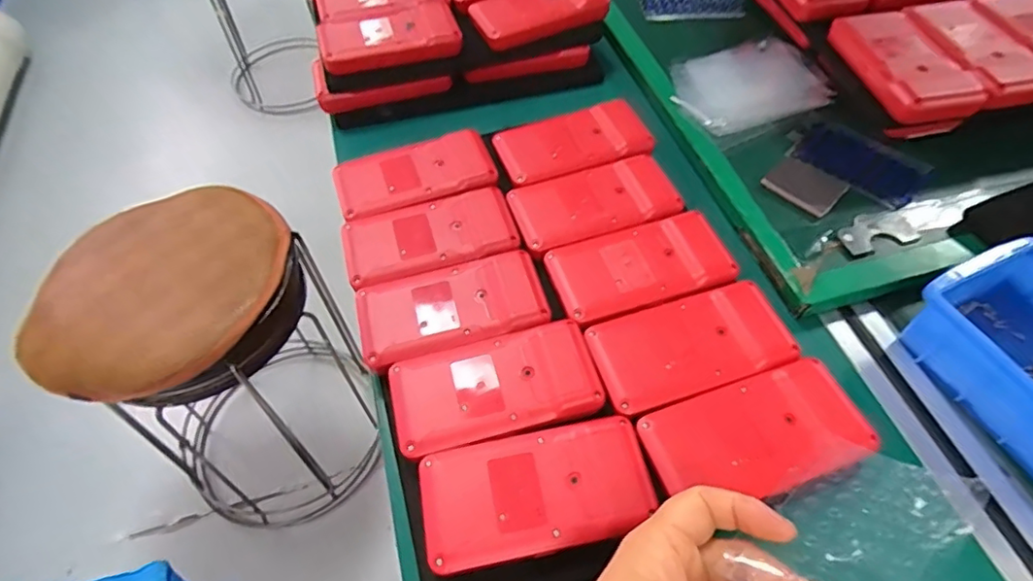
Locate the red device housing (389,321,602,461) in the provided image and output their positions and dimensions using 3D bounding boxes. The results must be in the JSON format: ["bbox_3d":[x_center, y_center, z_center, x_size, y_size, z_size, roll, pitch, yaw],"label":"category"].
[{"bbox_3d":[-0.013,0.056,0.343,0.119,0.013,0.063,-12,56,-8],"label":"red device housing"}]

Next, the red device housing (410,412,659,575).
[{"bbox_3d":[0.010,0.106,0.306,0.119,0.013,0.062,-10,55,-6],"label":"red device housing"}]

